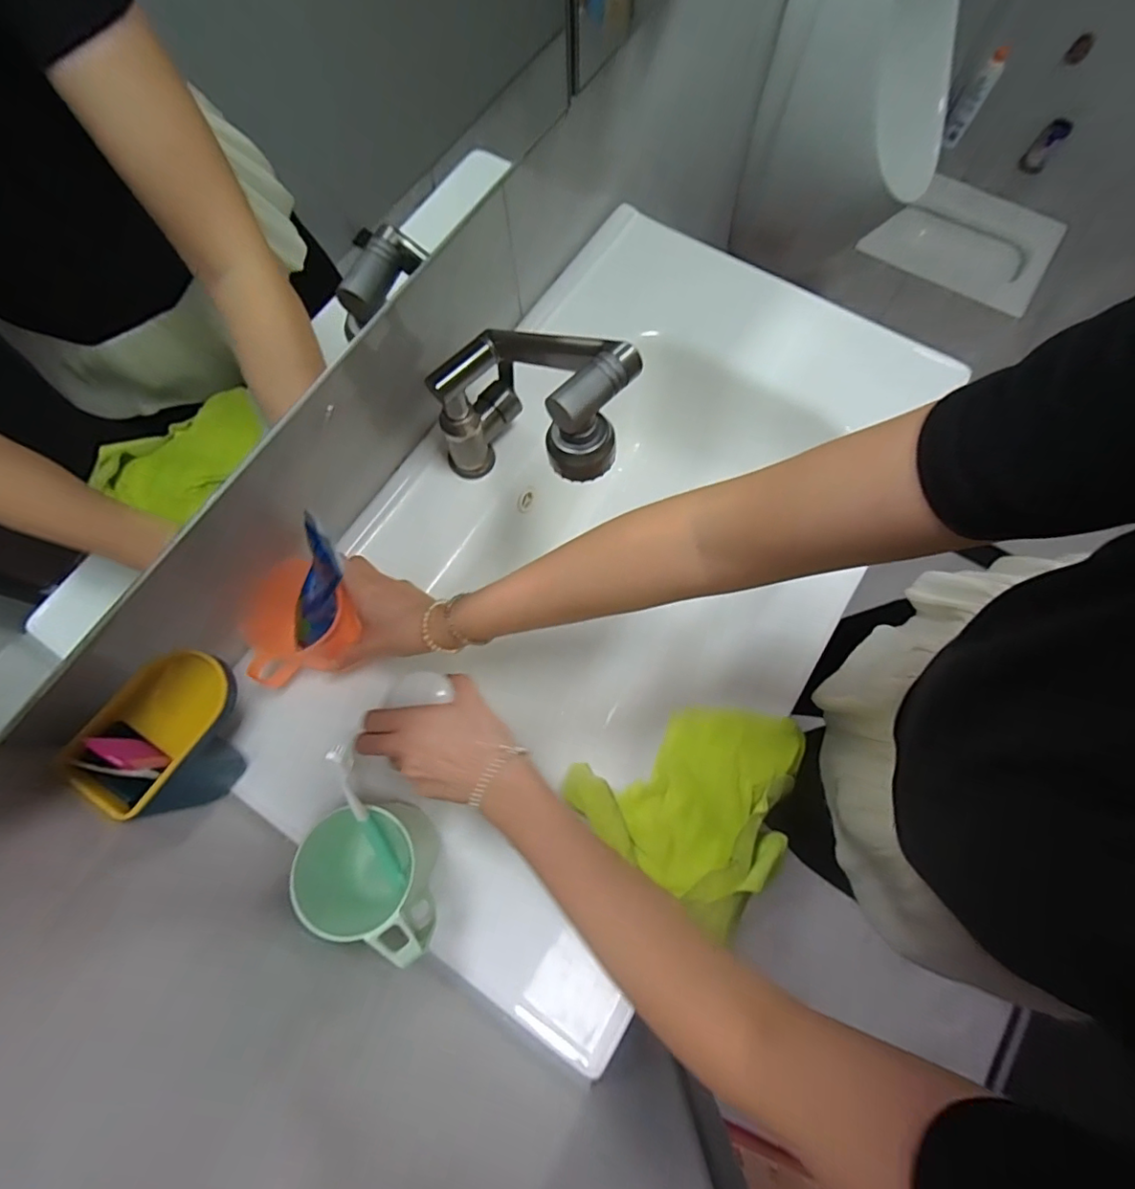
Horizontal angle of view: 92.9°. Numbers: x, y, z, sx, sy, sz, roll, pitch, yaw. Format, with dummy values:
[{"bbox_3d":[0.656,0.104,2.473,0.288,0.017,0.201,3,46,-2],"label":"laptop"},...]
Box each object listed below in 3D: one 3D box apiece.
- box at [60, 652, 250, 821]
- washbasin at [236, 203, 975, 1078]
[{"bbox_3d":[-0.295,0.114,0.442,0.090,0.142,0.118,28,76,9],"label":"box"},{"bbox_3d":[0.047,-0.026,0.609,0.474,0.150,0.768,32,77,10],"label":"washbasin"}]

